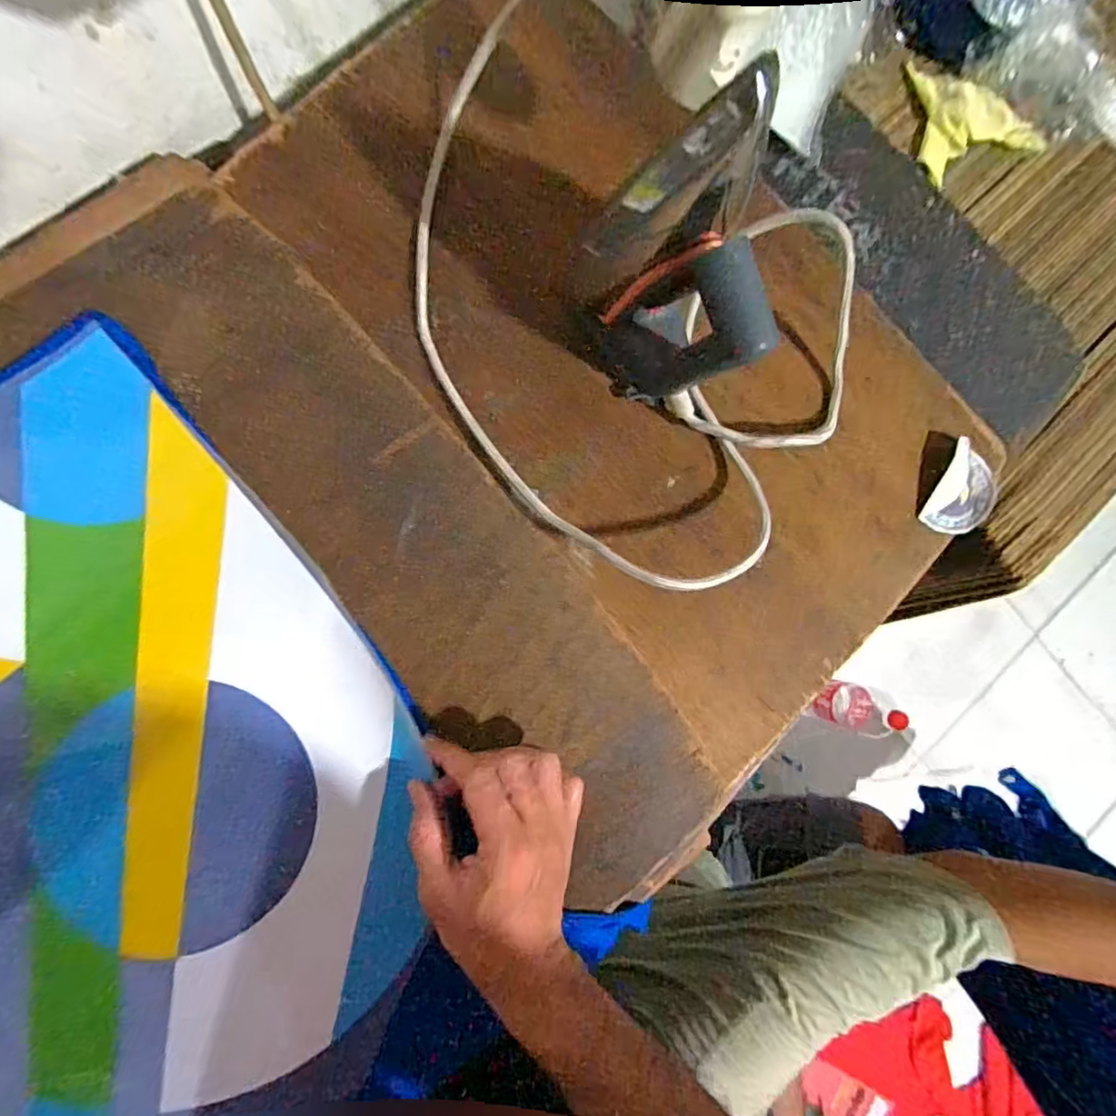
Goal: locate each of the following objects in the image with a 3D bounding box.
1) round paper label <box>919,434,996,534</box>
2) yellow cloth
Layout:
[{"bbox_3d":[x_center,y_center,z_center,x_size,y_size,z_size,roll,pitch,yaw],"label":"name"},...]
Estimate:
[{"bbox_3d":[0.313,-0.049,0.459,0.049,0.016,0.067,24,83,-5],"label":"round paper label"},{"bbox_3d":[0.329,-0.361,0.488,0.102,0.022,0.099,-25,90,-9],"label":"yellow cloth"}]

